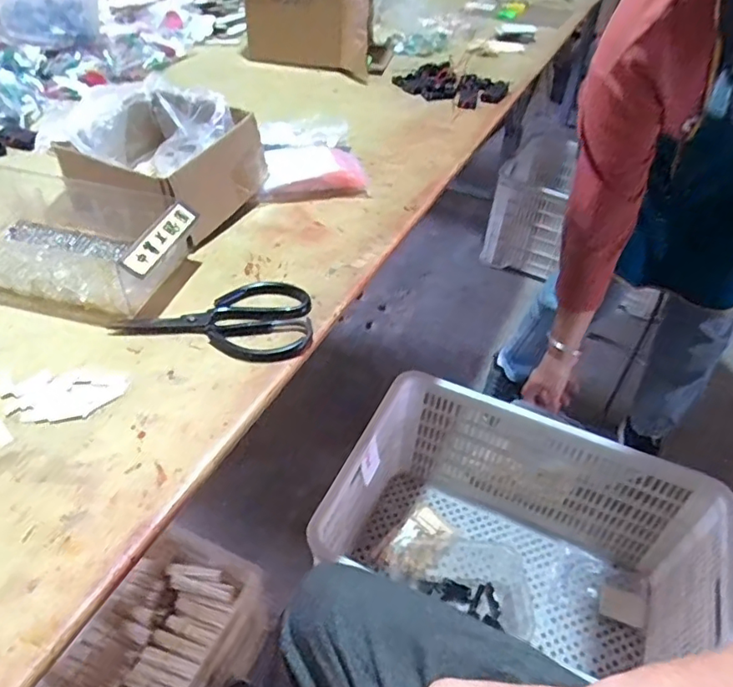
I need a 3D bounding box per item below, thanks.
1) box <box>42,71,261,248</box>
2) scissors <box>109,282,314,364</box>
[{"bbox_3d":[-0.246,-0.214,0.683,0.207,0.102,0.203,20,45,15],"label":"box"},{"bbox_3d":[-0.142,-0.028,0.559,0.182,0.013,0.101,8,43,4],"label":"scissors"}]

